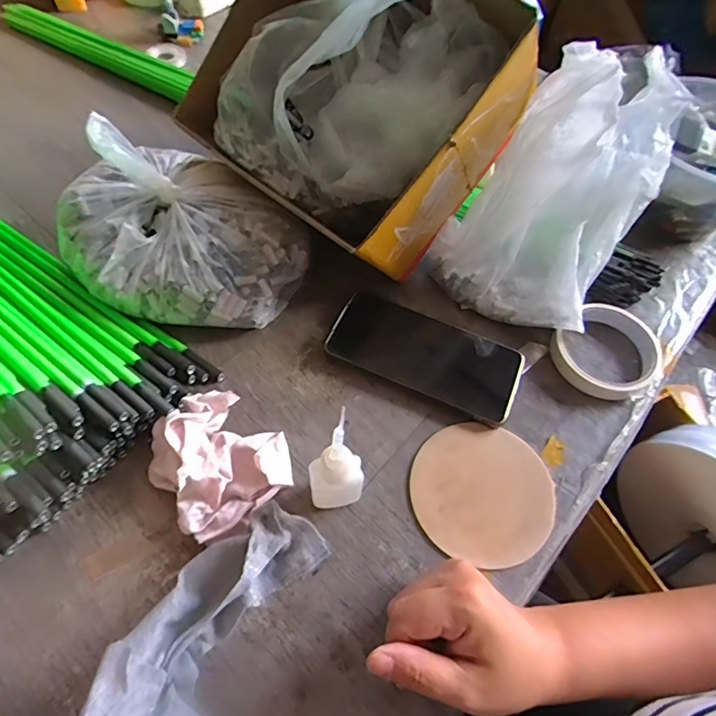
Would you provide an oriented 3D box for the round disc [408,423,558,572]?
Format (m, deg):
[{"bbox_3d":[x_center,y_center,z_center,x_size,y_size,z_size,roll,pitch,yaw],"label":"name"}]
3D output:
[{"bbox_3d":[0.093,0.099,0.355,0.105,0.011,0.099,12,60,4],"label":"round disc"}]

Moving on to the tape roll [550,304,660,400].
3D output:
[{"bbox_3d":[0.216,-0.005,0.408,0.083,0.022,0.080,1,60,-2],"label":"tape roll"}]

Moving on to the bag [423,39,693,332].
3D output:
[{"bbox_3d":[0.170,-0.141,0.395,0.152,0.162,0.173,27,62,12],"label":"bag"}]

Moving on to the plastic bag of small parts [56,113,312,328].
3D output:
[{"bbox_3d":[-0.149,-0.105,0.396,0.183,0.124,0.160,39,65,18],"label":"plastic bag of small parts"}]

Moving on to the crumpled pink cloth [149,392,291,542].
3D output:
[{"bbox_3d":[-0.100,0.075,0.341,0.106,0.038,0.088,41,66,18],"label":"crumpled pink cloth"}]

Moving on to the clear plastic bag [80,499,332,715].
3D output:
[{"bbox_3d":[-0.088,0.155,0.285,0.065,0.055,0.153,34,64,16],"label":"clear plastic bag"}]

